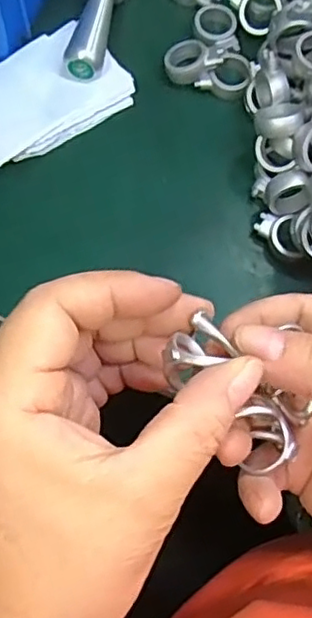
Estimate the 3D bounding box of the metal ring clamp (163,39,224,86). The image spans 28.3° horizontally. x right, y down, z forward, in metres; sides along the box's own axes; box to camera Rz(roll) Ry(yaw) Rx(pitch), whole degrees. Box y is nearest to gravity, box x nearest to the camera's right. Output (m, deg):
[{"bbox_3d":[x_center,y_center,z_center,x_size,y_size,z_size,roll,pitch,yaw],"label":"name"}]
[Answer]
[{"bbox_3d":[0.023,-0.146,0.361,0.034,0.012,0.025,-2,73,-1],"label":"metal ring clamp"}]

